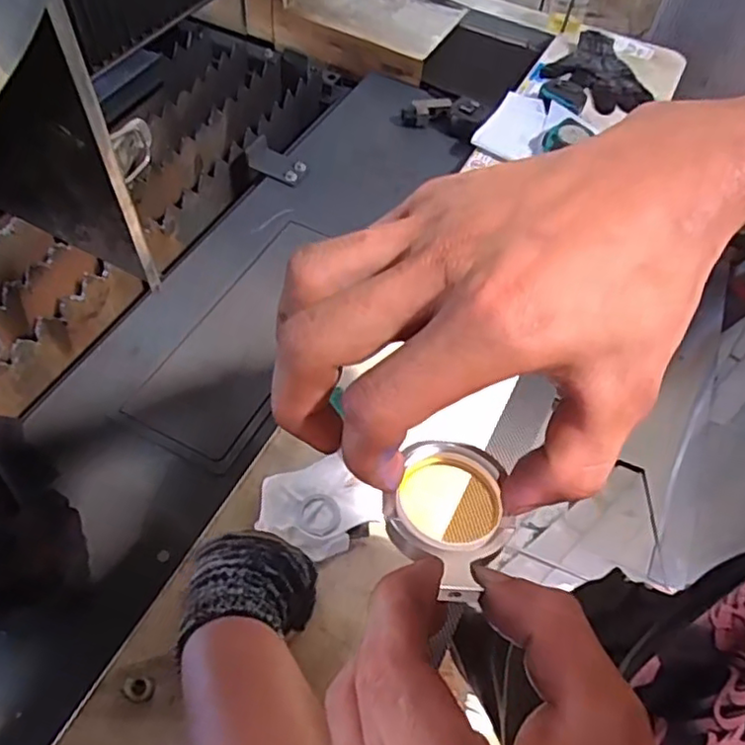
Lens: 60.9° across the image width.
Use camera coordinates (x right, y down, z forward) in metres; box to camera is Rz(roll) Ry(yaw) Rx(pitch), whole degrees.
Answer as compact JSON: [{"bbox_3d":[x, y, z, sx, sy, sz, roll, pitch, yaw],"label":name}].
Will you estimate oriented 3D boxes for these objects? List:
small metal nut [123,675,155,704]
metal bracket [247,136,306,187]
[{"bbox_3d":[-0.196,0.264,0.531,0.023,0.009,0.021,-1,53,1],"label":"small metal nut"},{"bbox_3d":[-0.146,-0.322,0.965,0.093,0.010,0.055,30,66,2],"label":"metal bracket"}]

